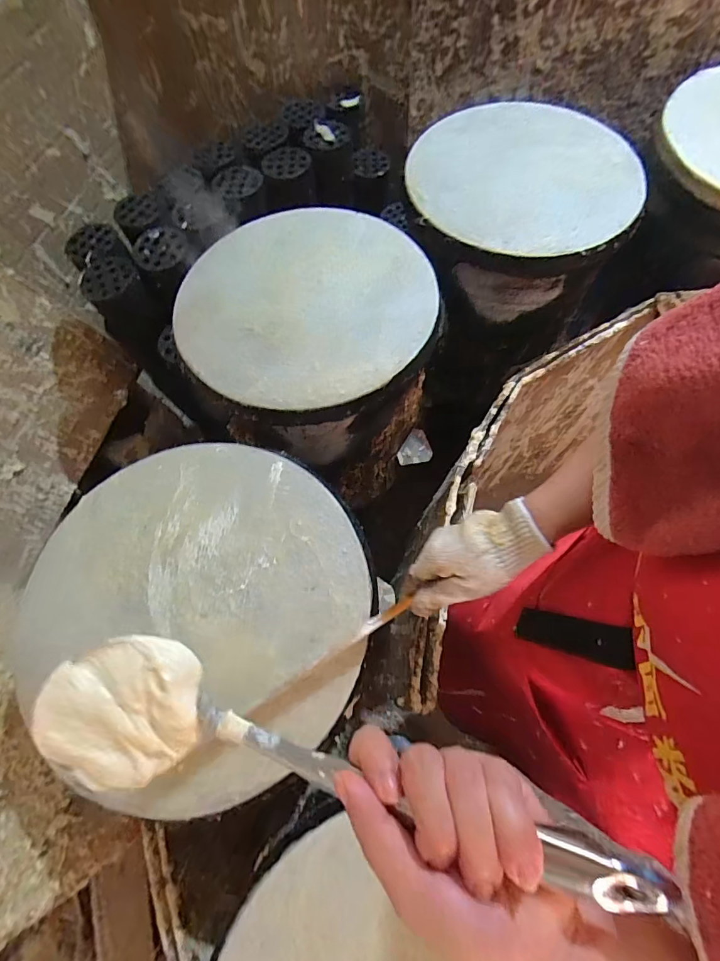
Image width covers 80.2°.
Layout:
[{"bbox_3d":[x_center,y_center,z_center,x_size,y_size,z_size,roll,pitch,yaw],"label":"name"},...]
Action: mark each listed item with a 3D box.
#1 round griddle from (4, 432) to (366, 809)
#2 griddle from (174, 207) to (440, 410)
[{"bbox_3d":[-0.172,0.125,0.475,0.351,0.026,0.364,-1,68,2],"label":"round griddle"},{"bbox_3d":[-0.072,-0.269,0.623,0.345,0.034,0.371,-1,68,2],"label":"griddle"}]

